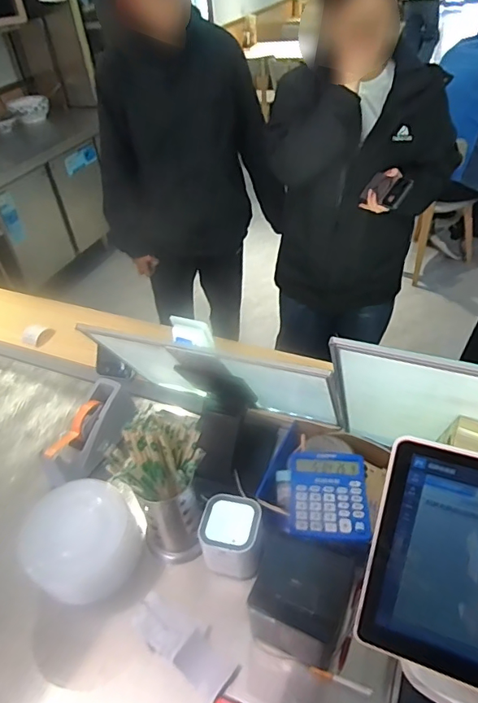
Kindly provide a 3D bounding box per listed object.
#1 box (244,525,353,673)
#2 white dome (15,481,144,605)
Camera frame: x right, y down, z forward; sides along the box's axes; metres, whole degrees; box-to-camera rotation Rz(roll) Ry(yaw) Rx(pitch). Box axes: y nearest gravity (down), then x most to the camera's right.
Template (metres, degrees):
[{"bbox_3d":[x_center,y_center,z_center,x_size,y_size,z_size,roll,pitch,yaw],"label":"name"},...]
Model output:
[{"bbox_3d":[0.088,0.352,0.680,0.129,0.094,0.143,11,44,20],"label":"box"},{"bbox_3d":[-0.253,0.310,0.775,0.160,0.129,0.162,15,46,23],"label":"white dome"}]

